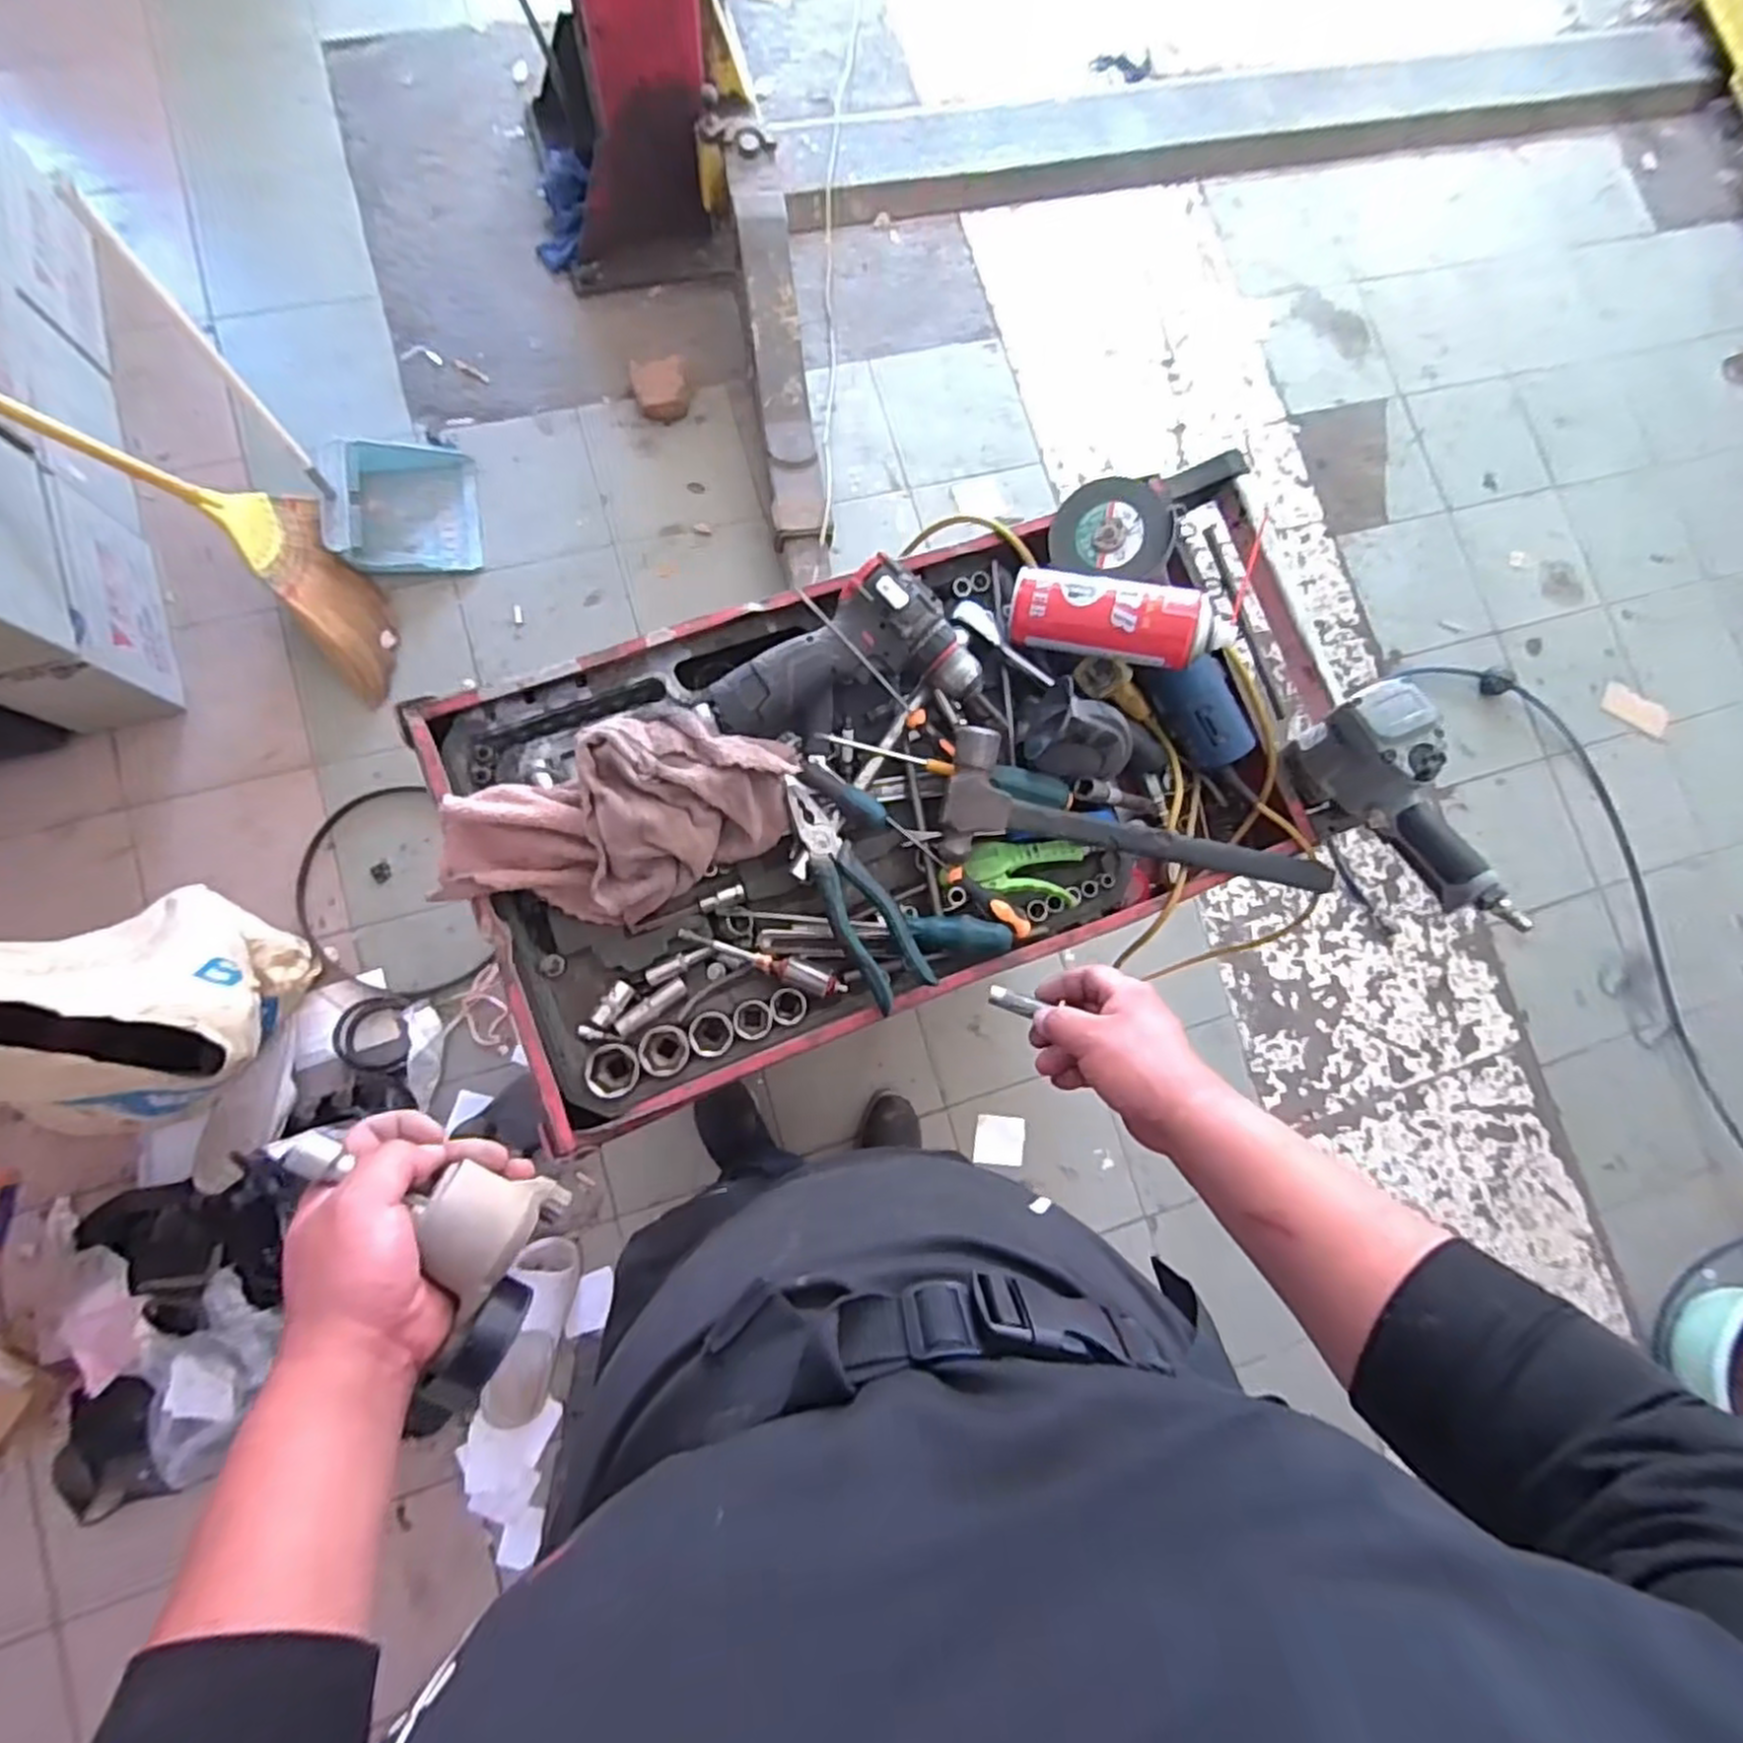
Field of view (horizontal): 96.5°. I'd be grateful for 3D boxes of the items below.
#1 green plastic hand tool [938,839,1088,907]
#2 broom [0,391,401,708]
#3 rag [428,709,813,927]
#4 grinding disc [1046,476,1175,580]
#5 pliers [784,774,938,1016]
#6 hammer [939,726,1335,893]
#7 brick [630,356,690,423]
[{"bbox_3d":[0.124,-0.006,0.680,0.119,0.018,0.052,9,81,-6],"label":"green plastic hand tool"},{"bbox_3d":[-1.174,-0.627,1.147,0.082,0.962,0.281,-25,51,28],"label":"broom"},{"bbox_3d":[-0.199,-0.042,0.621,0.270,0.071,0.140,-29,86,-10],"label":"rag"},{"bbox_3d":[0.219,-0.315,0.719,0.103,0.013,0.096,1,94,15],"label":"grinding disc"},{"bbox_3d":[-0.019,0.013,0.633,0.053,0.017,0.200,-28,86,-10],"label":"pliers"},{"bbox_3d":[0.238,-0.033,0.673,0.358,0.037,0.105,11,81,-5],"label":"hammer"},{"bbox_3d":[-0.416,-0.959,1.555,0.113,0.054,0.104,-17,86,-9],"label":"brick"}]

